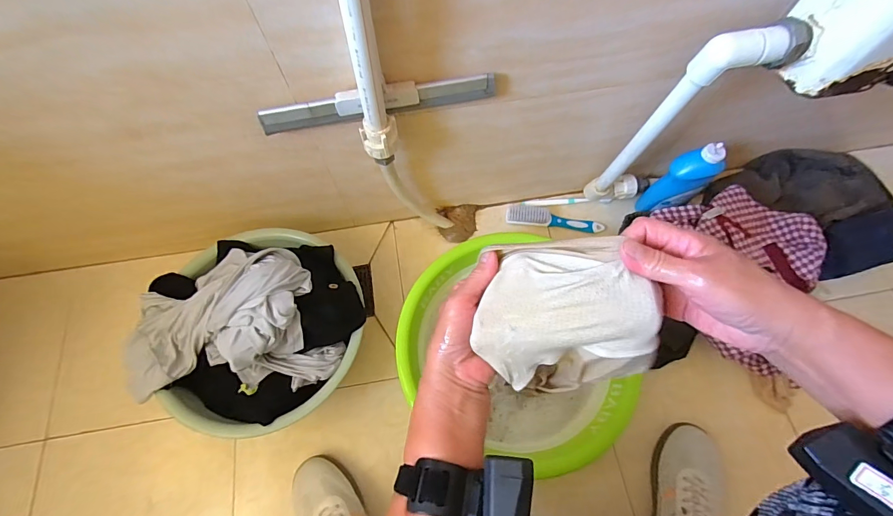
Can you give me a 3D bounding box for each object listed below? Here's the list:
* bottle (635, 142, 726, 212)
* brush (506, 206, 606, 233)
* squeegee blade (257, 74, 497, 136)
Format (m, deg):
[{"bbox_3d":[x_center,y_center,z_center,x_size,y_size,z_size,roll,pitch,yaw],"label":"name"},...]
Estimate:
[{"bbox_3d":[0.408,-0.130,0.684,0.059,0.186,0.065,-23,72,-28],"label":"bottle"},{"bbox_3d":[0.210,-0.076,0.748,0.185,0.024,0.035,7,70,4],"label":"brush"},{"bbox_3d":[-0.082,-0.189,0.477,0.288,0.044,0.020,-9,69,-2],"label":"squeegee blade"}]

